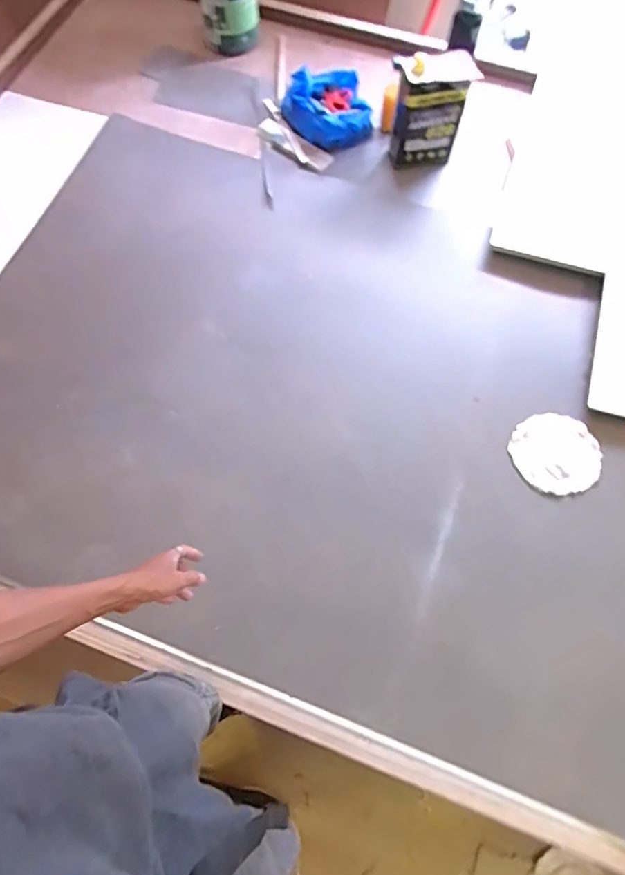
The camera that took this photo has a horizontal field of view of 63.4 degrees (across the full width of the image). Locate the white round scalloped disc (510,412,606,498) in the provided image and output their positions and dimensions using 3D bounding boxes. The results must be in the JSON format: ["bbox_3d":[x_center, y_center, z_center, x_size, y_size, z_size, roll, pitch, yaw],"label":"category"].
[{"bbox_3d":[0.520,0.033,1.080,0.181,0.008,0.169,-1,67,3],"label":"white round scalloped disc"}]

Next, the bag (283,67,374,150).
[{"bbox_3d":[0.039,-0.957,1.462,0.247,0.116,0.255,-8,68,-3],"label":"bag"}]

